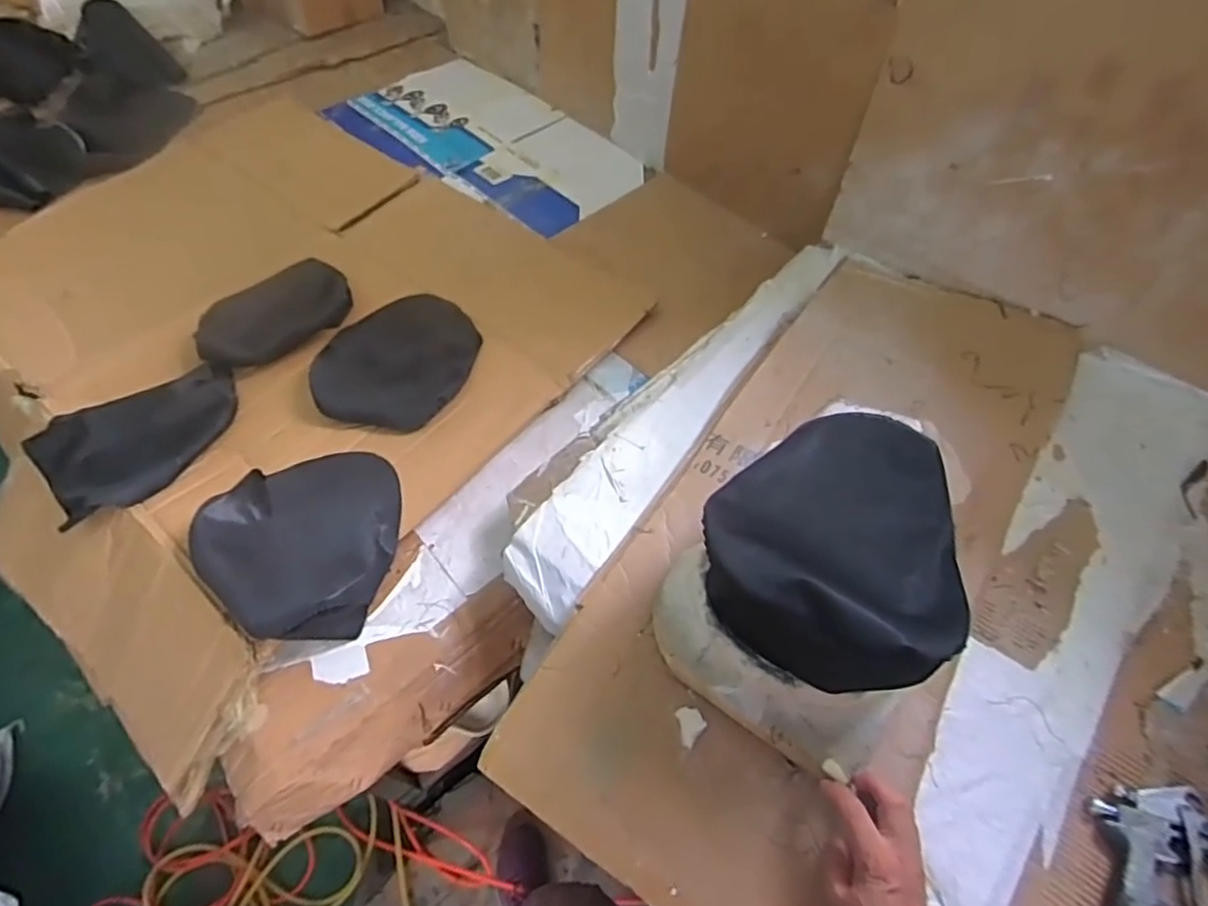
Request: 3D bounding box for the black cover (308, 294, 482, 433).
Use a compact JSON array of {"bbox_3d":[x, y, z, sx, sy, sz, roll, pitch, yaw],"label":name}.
[{"bbox_3d":[-0.326,-0.164,1.055,0.235,0.044,0.288,8,57,6],"label":"black cover"}]

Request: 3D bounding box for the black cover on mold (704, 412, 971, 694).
[{"bbox_3d":[0.238,0.075,0.626,0.227,0.085,0.277,38,65,23],"label":"black cover on mold"}]

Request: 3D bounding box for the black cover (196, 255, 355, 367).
[{"bbox_3d":[-0.537,-0.227,1.062,0.247,0.079,0.106,-30,61,-18],"label":"black cover"}]

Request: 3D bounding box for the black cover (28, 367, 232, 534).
[{"bbox_3d":[-0.669,-0.026,0.960,0.282,0.043,0.185,-39,64,-22],"label":"black cover"}]

